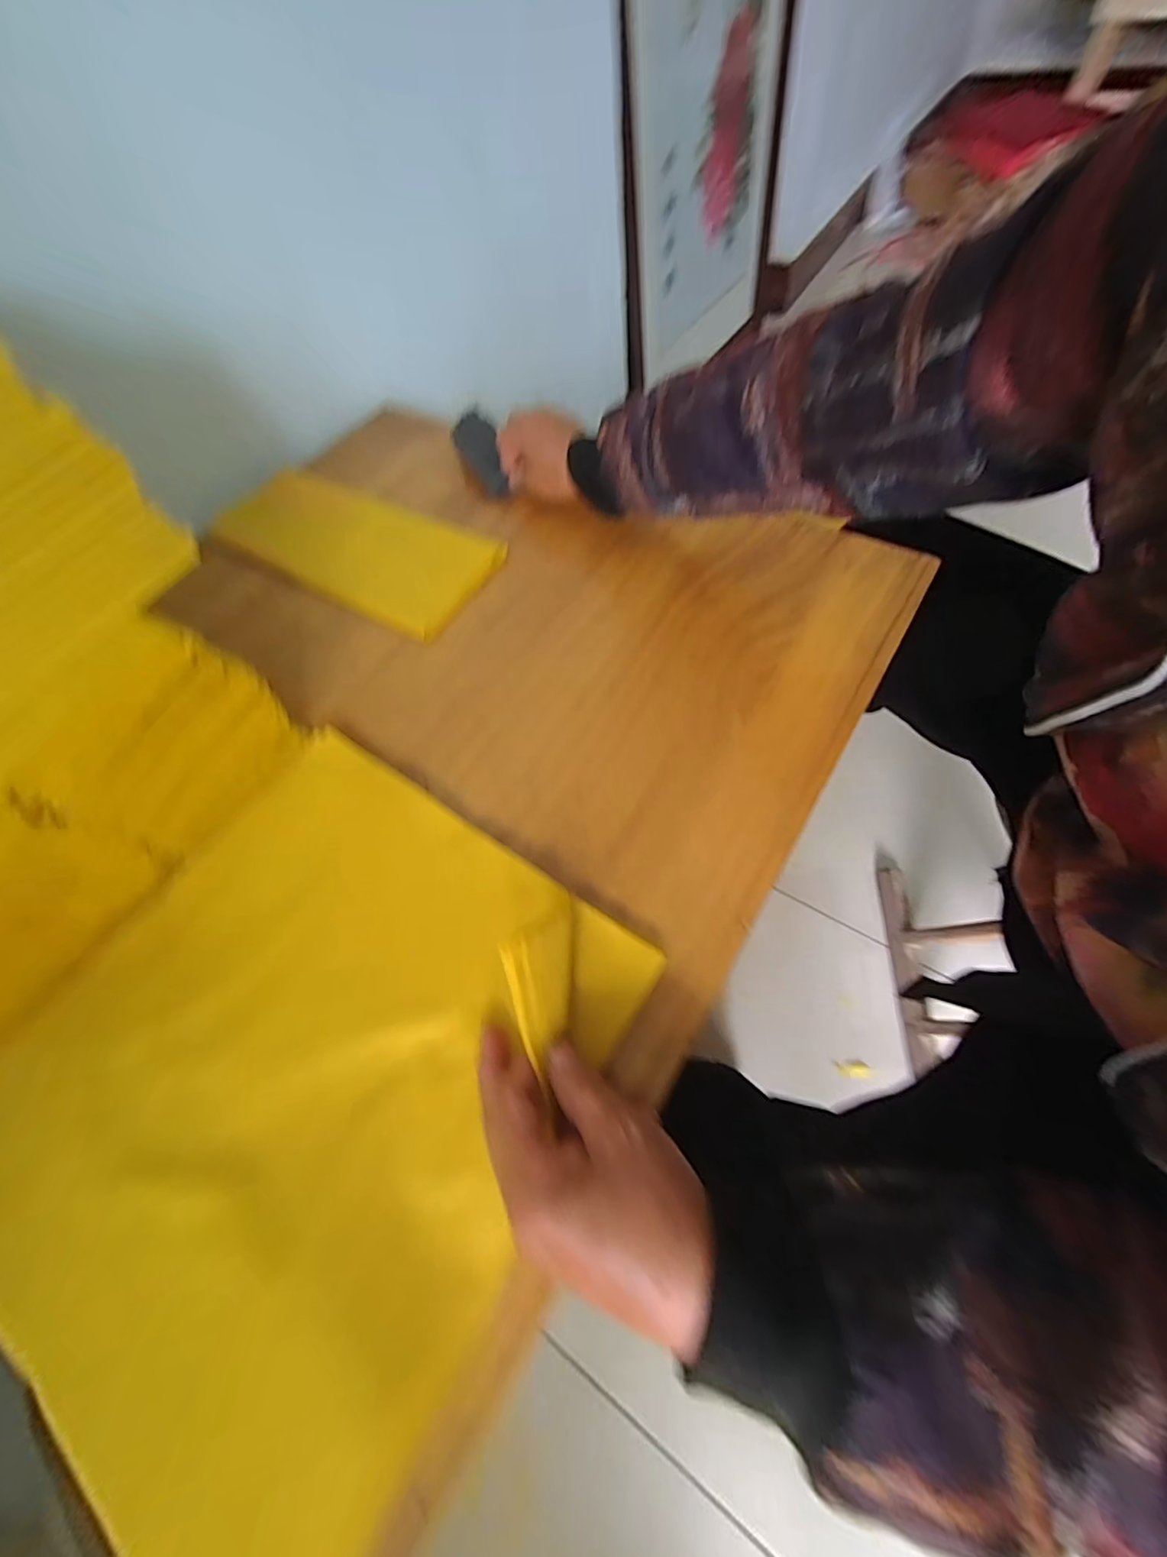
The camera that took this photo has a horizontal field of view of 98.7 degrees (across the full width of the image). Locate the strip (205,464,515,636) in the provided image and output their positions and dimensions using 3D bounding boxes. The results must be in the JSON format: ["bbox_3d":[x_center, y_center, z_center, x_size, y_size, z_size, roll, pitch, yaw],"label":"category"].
[{"bbox_3d":[-0.232,-0.237,0.496,0.304,0.013,0.119,26,66,17],"label":"strip"}]

